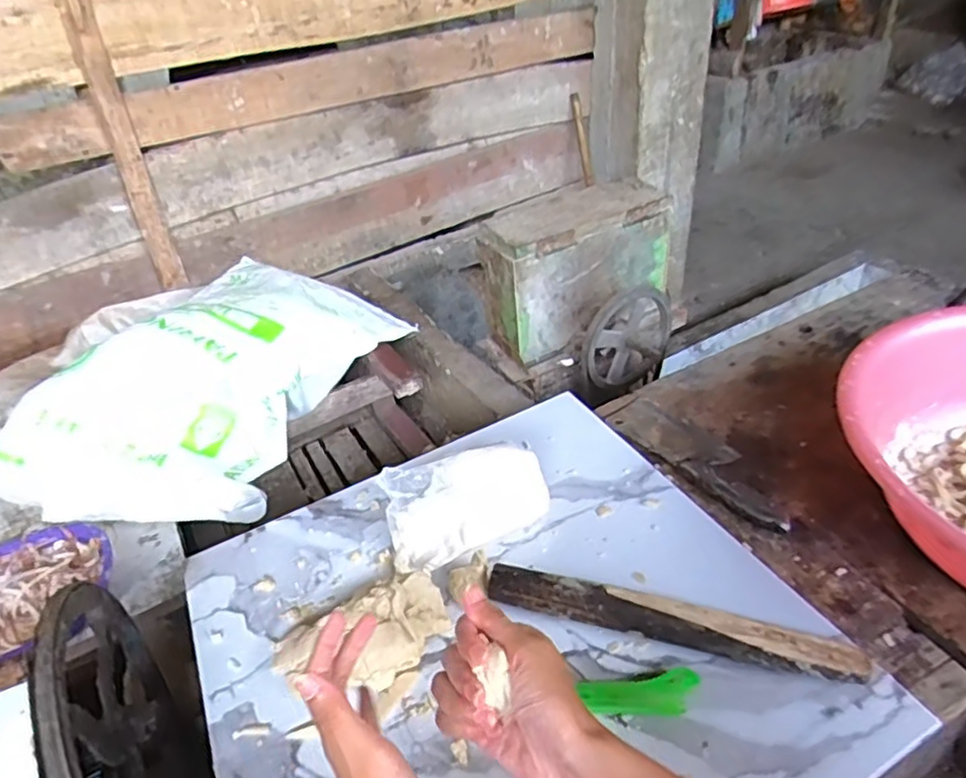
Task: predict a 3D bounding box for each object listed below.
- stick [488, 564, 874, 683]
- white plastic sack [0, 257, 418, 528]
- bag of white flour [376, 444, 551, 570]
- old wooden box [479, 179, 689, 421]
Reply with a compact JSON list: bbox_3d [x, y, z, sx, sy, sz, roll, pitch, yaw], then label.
[{"bbox_3d":[0.153,0.198,0.544,0.300,0.034,0.031,9,39,18],"label":"stick"},{"bbox_3d":[-0.465,-0.023,1.153,0.404,0.199,0.671,10,39,20],"label":"white plastic sack"},{"bbox_3d":[-0.014,0.112,0.644,0.166,0.074,0.071,-16,38,-15],"label":"bag of white flour"},{"bbox_3d":[0.173,-0.238,1.222,0.351,0.231,0.163,-22,39,-21],"label":"old wooden box"}]

